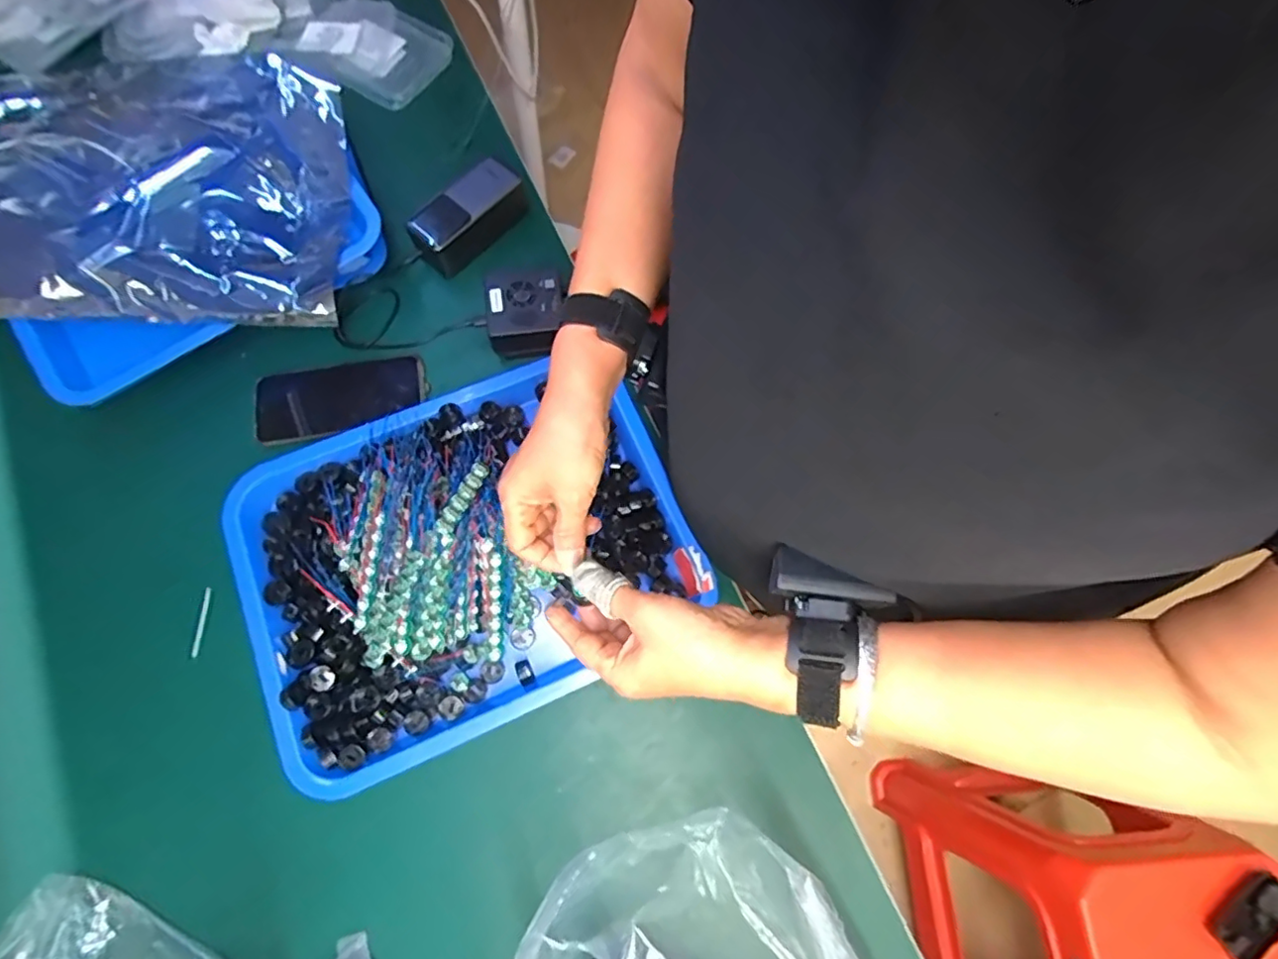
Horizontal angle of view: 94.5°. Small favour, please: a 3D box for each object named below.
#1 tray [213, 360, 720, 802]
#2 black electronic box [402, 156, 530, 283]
[{"bbox_3d":[-0.160,0.058,0.517,0.378,0.070,0.294,-24,75,-9],"label":"tray"},{"bbox_3d":[-0.185,-0.283,0.637,0.058,0.056,0.126,42,75,11],"label":"black electronic box"}]

